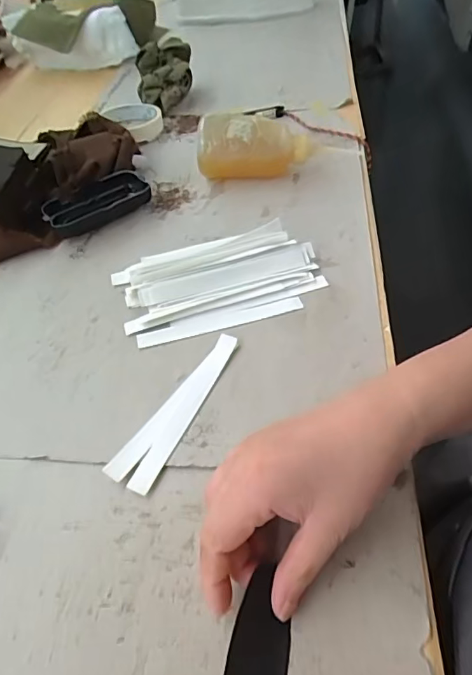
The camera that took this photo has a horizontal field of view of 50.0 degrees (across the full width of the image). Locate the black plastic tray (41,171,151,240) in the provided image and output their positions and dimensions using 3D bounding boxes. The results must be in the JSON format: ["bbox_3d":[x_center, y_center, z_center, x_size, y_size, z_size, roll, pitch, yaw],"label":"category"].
[{"bbox_3d":[-0.146,-0.141,0.535,0.109,0.025,0.053,-28,52,-19],"label":"black plastic tray"}]

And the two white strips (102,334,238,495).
[{"bbox_3d":[-0.043,0.048,0.369,0.033,0.004,0.136,21,55,16],"label":"two white strips"}]

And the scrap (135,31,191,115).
[{"bbox_3d":[-0.099,-0.359,0.697,0.075,0.065,0.092,-3,48,3],"label":"scrap"}]

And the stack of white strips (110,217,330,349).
[{"bbox_3d":[-0.014,-0.055,0.448,0.174,0.022,0.105,-12,48,-5],"label":"stack of white strips"}]

